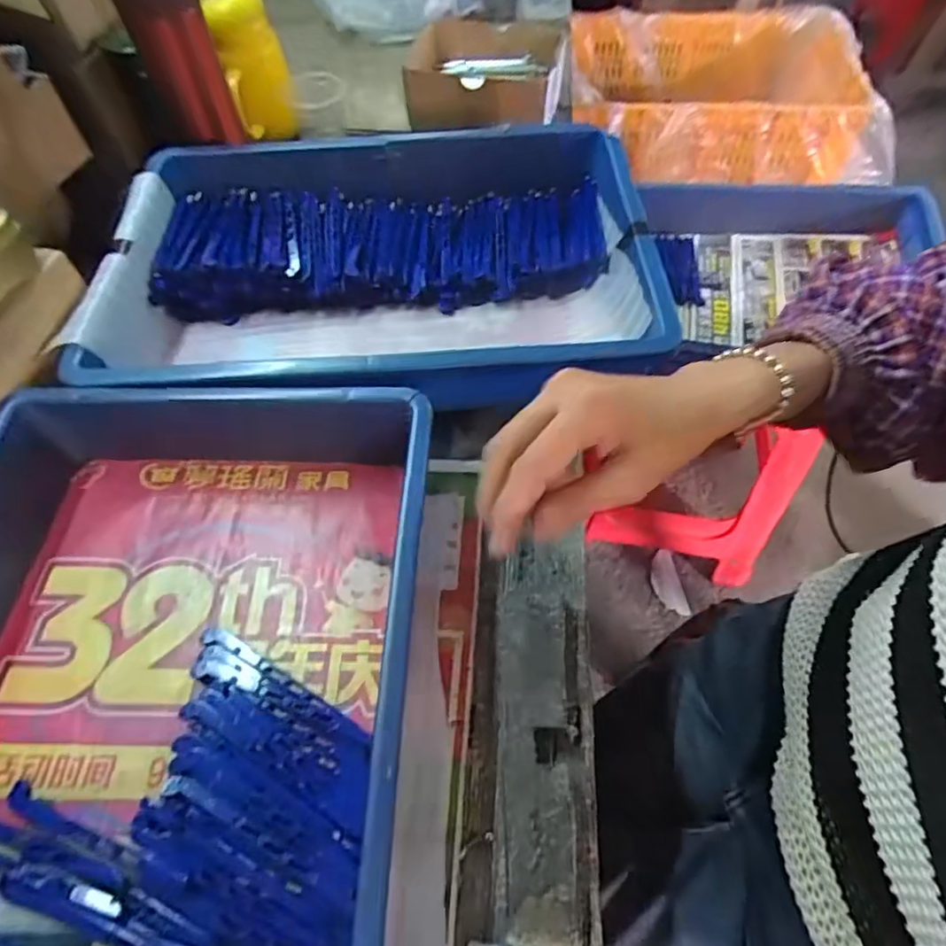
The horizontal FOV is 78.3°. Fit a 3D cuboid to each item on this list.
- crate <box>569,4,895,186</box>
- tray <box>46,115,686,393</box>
[{"bbox_3d":[0.426,-0.660,1.009,0.488,0.149,0.353,-1,58,1],"label":"crate"},{"bbox_3d":[-0.069,-0.167,0.491,0.427,0.093,0.265,-4,58,0],"label":"tray"}]

